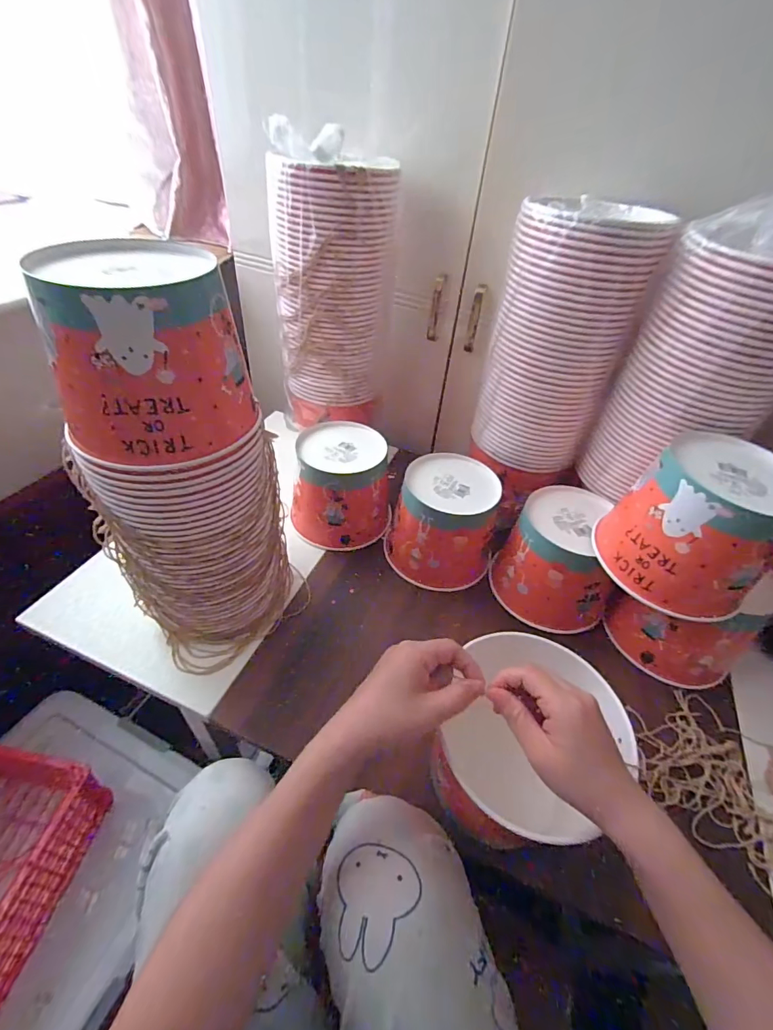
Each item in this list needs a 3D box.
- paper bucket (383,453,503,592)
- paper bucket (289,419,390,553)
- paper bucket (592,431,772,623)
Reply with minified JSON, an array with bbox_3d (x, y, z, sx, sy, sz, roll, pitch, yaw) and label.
[{"bbox_3d":[0.082,0.009,0.630,0.145,0.131,0.143,3,44,-3],"label":"paper bucket"},{"bbox_3d":[-0.073,-0.046,0.673,0.146,0.131,0.145,-3,44,-10],"label":"paper bucket"},{"bbox_3d":[0.330,0.011,0.459,0.133,0.142,0.142,3,44,-3],"label":"paper bucket"}]

